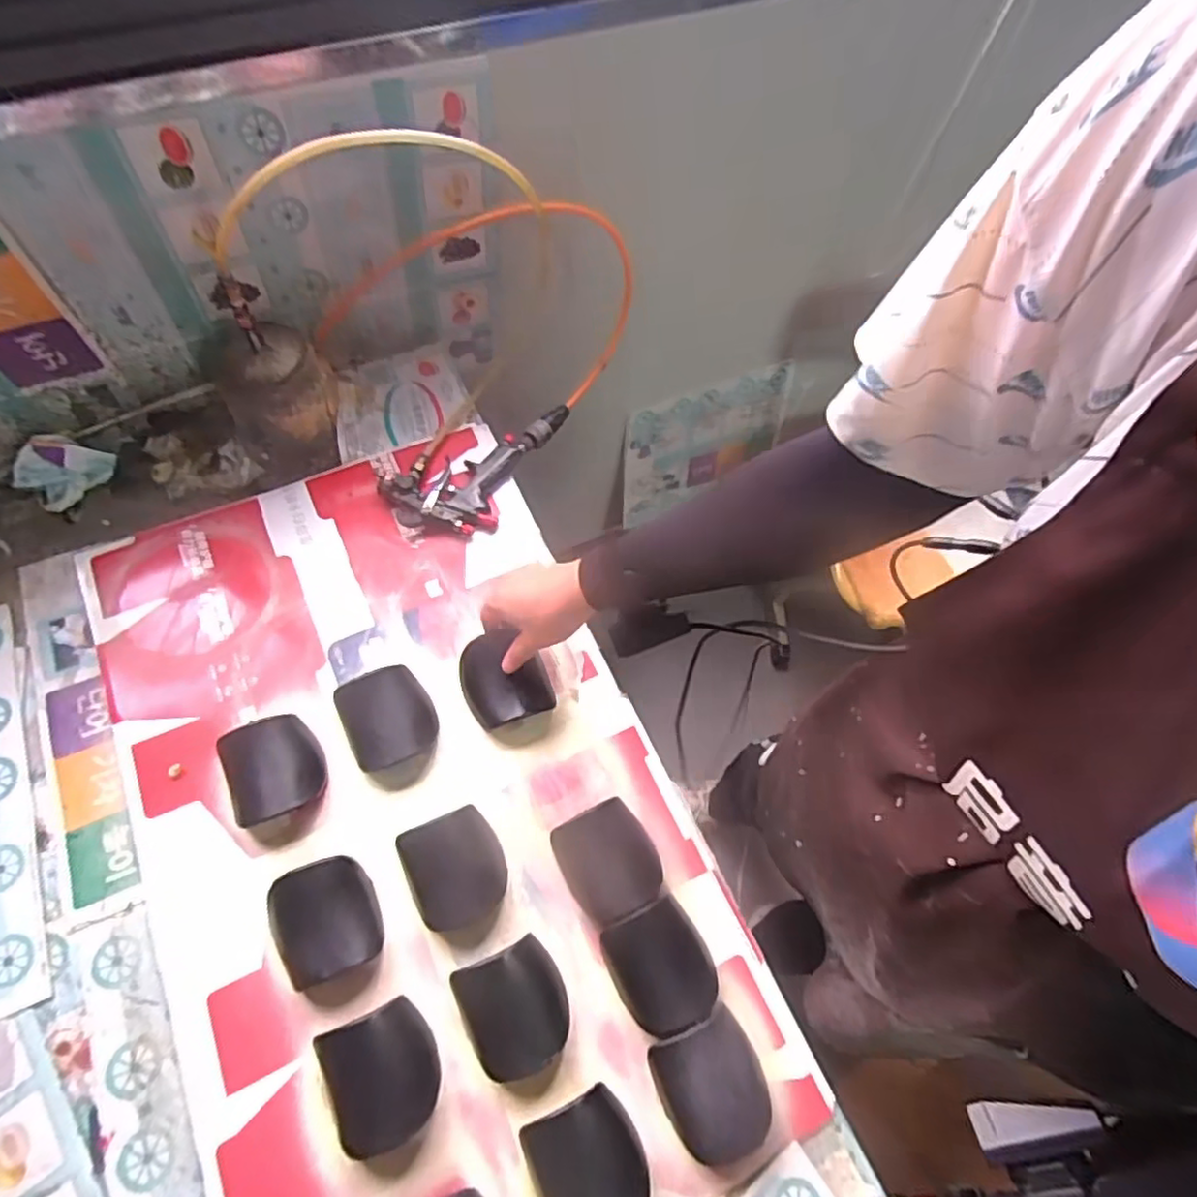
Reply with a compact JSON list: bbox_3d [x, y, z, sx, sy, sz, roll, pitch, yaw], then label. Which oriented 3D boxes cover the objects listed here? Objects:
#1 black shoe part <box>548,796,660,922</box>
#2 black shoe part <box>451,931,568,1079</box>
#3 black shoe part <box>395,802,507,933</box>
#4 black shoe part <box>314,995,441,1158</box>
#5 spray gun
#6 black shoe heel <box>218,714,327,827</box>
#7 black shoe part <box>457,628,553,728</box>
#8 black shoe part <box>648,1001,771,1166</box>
[{"bbox_3d":[0.010,0.241,0.592,0.084,0.041,0.093,-27,70,-14],"label":"black shoe part"},{"bbox_3d":[-0.067,0.337,0.535,0.081,0.054,0.091,-23,69,-12],"label":"black shoe part"},{"bbox_3d":[-0.127,0.241,0.581,0.079,0.025,0.089,-23,69,-12],"label":"black shoe part"},{"bbox_3d":[-0.170,0.375,0.514,0.080,0.042,0.090,-21,68,-11],"label":"black shoe part"},{"bbox_3d":[-0.126,-0.152,0.785,0.250,0.040,0.111,-28,70,-14],"label":"spray gun"},{"bbox_3d":[-0.306,0.162,0.616,0.081,0.039,0.092,-24,69,-13],"label":"black shoe heel"},{"bbox_3d":[-0.096,0.084,0.659,0.075,0.035,0.093,-25,69,-13],"label":"black shoe part"},{"bbox_3d":[0.092,0.394,0.526,0.082,0.041,0.092,-23,69,-12],"label":"black shoe part"}]

